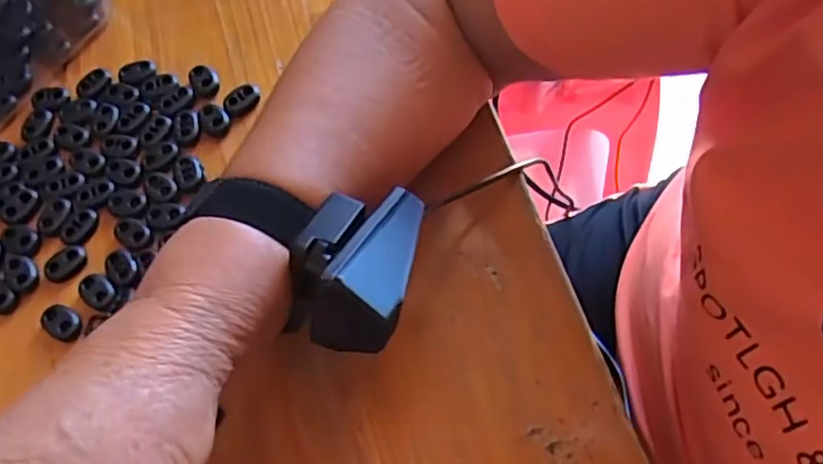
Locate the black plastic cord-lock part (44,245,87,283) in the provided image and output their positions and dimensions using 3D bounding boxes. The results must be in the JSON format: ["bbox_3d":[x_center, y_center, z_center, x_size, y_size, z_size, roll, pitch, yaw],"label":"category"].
[{"bbox_3d":[-0.178,0.016,0.343,0.022,0.004,0.016,-42,69,-15],"label":"black plastic cord-lock part"}]

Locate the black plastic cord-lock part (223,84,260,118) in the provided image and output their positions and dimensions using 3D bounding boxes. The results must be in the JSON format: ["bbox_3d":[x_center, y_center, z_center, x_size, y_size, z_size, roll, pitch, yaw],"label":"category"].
[{"bbox_3d":[-0.096,-0.076,0.379,0.022,0.005,0.013,-36,68,-13],"label":"black plastic cord-lock part"}]

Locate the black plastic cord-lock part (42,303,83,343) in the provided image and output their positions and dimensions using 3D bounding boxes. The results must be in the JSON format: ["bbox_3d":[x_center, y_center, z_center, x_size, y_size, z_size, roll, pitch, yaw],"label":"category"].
[{"bbox_3d":[-0.174,0.045,0.331,0.020,0.005,0.015,27,70,15],"label":"black plastic cord-lock part"}]

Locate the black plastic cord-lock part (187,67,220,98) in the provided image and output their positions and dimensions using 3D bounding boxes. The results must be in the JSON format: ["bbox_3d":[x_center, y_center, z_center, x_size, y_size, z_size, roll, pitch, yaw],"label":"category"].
[{"bbox_3d":[-0.120,-0.088,0.386,0.016,0.005,0.023,-26,66,-8],"label":"black plastic cord-lock part"}]

